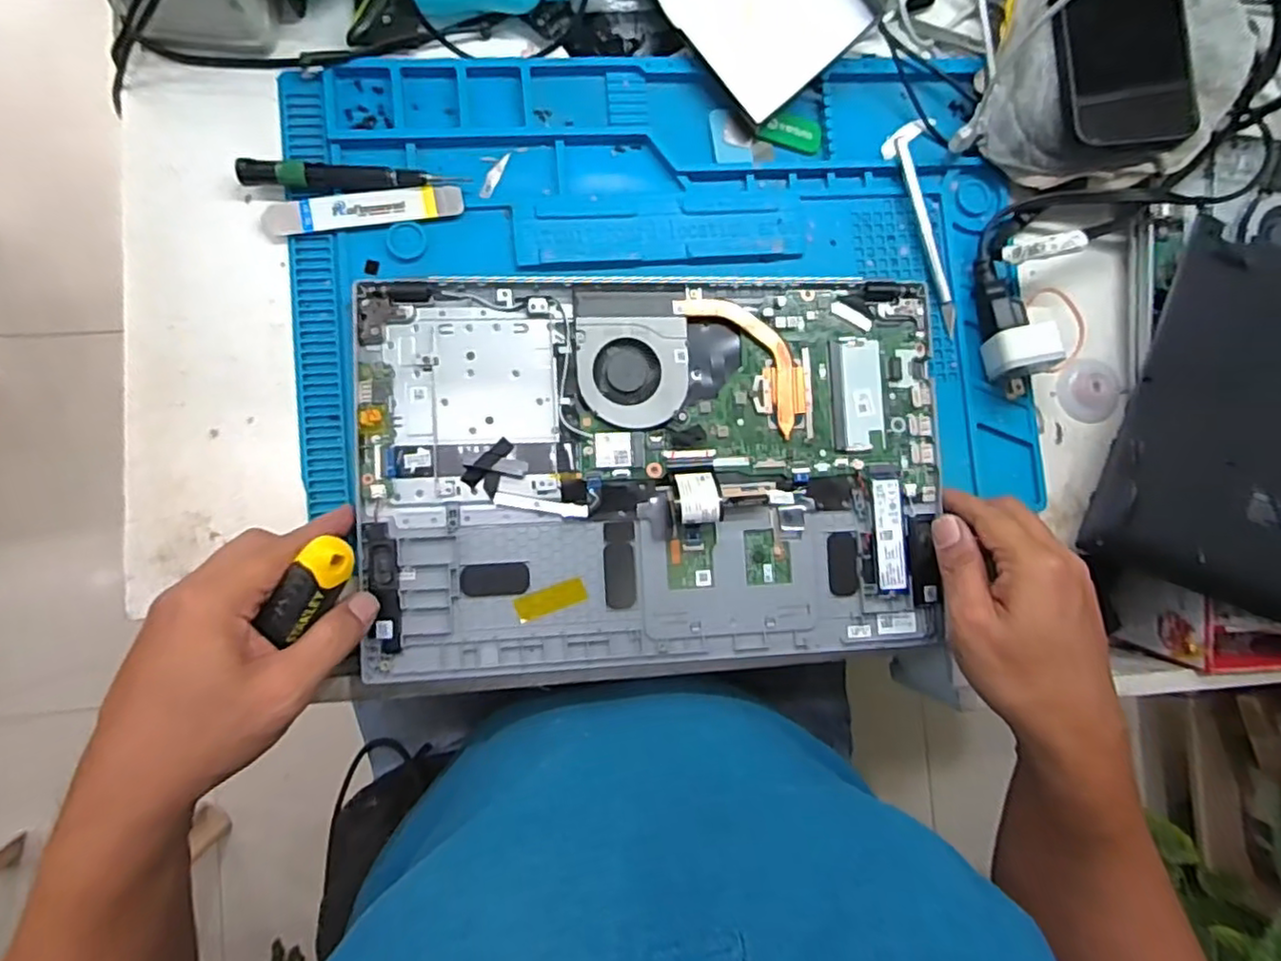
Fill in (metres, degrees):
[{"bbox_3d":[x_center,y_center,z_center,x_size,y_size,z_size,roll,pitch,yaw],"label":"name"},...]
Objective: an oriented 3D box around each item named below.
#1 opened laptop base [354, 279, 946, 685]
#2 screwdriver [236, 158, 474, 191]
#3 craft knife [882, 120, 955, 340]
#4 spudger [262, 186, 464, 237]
[{"bbox_3d":[0.013,-0.003,0.406,0.353,0.013,0.240,-2,87,-7],"label":"opened laptop base"},{"bbox_3d":[-0.173,-0.184,0.397,0.129,0.013,0.014,-2,87,-7],"label":"screwdriver"},{"bbox_3d":[0.192,-0.174,0.442,0.030,0.014,0.148,-9,88,-7],"label":"craft knife"},{"bbox_3d":[-0.169,-0.166,0.400,0.116,0.005,0.019,-9,88,-7],"label":"spudger"}]

